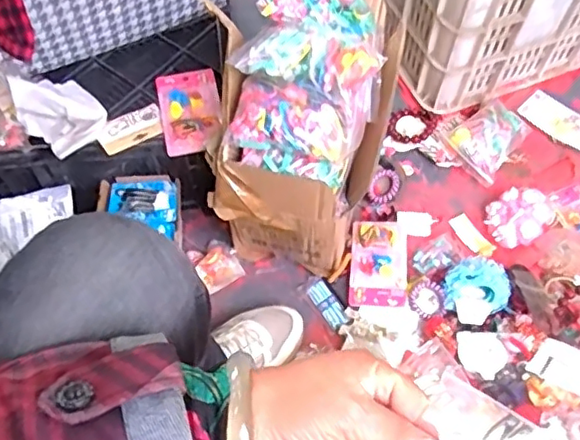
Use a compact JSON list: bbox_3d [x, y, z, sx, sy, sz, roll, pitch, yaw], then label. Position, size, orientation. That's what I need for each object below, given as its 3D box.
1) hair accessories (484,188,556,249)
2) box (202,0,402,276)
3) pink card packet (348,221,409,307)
[{"bbox_3d":[0.343,-0.003,0.913,0.090,0.044,0.082,-33,66,-17],"label":"hair accessories"},{"bbox_3d":[0.017,-0.092,0.794,0.197,0.317,0.230,6,61,3],"label":"box"},{"bbox_3d":[0.127,0.061,0.873,0.081,0.009,0.131,1,63,4],"label":"pink card packet"}]

